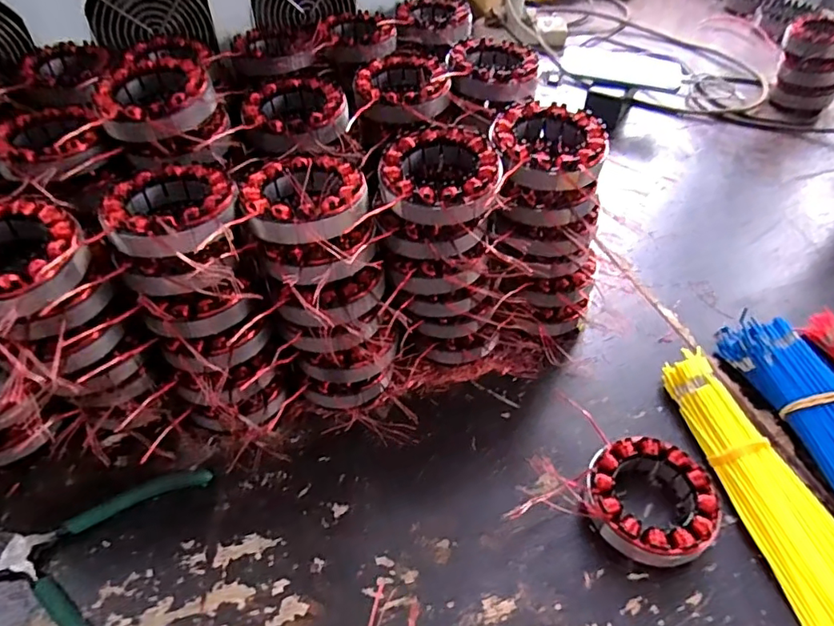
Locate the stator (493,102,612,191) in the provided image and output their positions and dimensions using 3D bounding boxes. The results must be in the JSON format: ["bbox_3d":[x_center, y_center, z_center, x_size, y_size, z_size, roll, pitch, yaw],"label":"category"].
[{"bbox_3d":[0.102,-0.129,0.415,0.082,0.028,0.088,8,47,5],"label":"stator"}]

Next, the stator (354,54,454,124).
[{"bbox_3d":[-0.012,-0.207,0.491,0.083,0.027,0.099,-4,47,-6],"label":"stator"}]

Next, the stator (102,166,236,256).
[{"bbox_3d":[-0.168,-0.069,0.369,0.084,0.031,0.083,1,47,-1],"label":"stator"}]

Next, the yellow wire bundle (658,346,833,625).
[{"bbox_3d":[0.269,0.133,0.402,0.069,0.024,0.243,-6,47,-8],"label":"yellow wire bundle"}]

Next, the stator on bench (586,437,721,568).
[{"bbox_3d":[0.167,0.135,0.390,0.086,0.032,0.090,1,47,-1],"label":"stator on bench"}]

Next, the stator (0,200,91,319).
[{"bbox_3d":[-0.251,-0.028,0.333,0.093,0.035,0.087,31,53,25],"label":"stator"}]

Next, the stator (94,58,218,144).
[{"bbox_3d":[-0.203,-0.169,0.420,0.083,0.029,0.086,-15,49,-16],"label":"stator"}]

